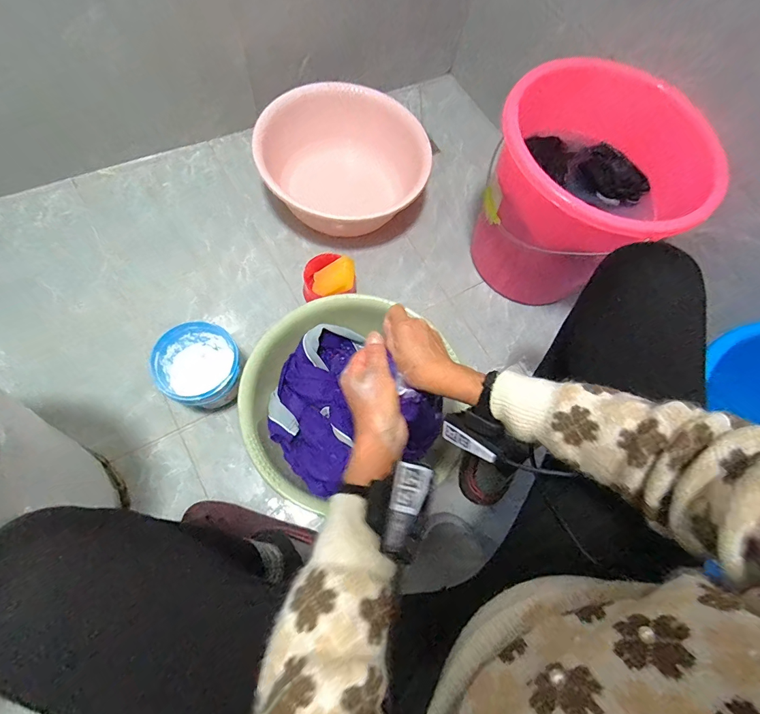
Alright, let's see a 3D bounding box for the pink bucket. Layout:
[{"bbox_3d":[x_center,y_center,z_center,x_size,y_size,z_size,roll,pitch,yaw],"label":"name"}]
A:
[{"bbox_3d":[0.366,-0.308,0.732,0.335,0.312,0.335,0,73,0],"label":"pink bucket"}]

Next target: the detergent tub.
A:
[{"bbox_3d":[-0.293,0.022,0.664,0.128,0.124,0.123,0,73,0],"label":"detergent tub"}]

